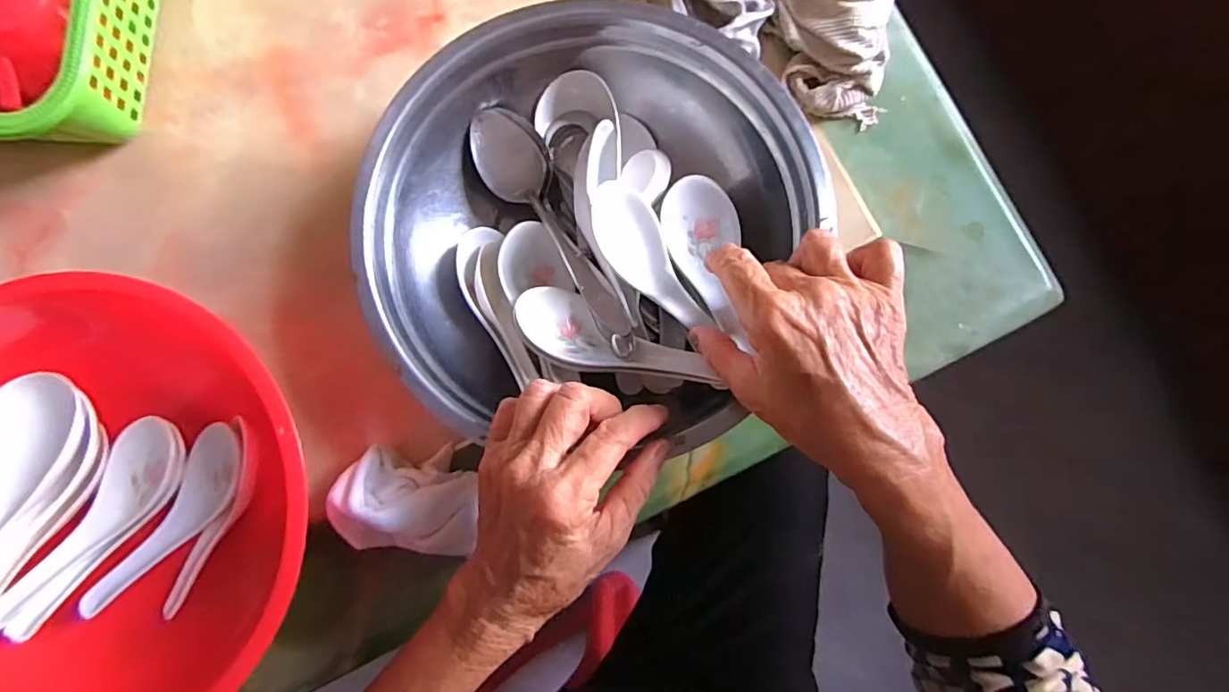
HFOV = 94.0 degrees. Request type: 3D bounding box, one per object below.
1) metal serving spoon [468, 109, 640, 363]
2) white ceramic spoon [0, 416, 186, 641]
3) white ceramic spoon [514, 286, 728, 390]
[{"bbox_3d":[-0.040,-0.068,0.347,0.042,0.024,0.172,-24,84,-3],"label":"metal serving spoon"},{"bbox_3d":[-0.300,0.101,0.332,0.039,0.026,0.124,26,68,1],"label":"white ceramic spoon"},{"bbox_3d":[0.001,-0.001,0.328,0.117,0.027,0.043,19,81,10],"label":"white ceramic spoon"}]

